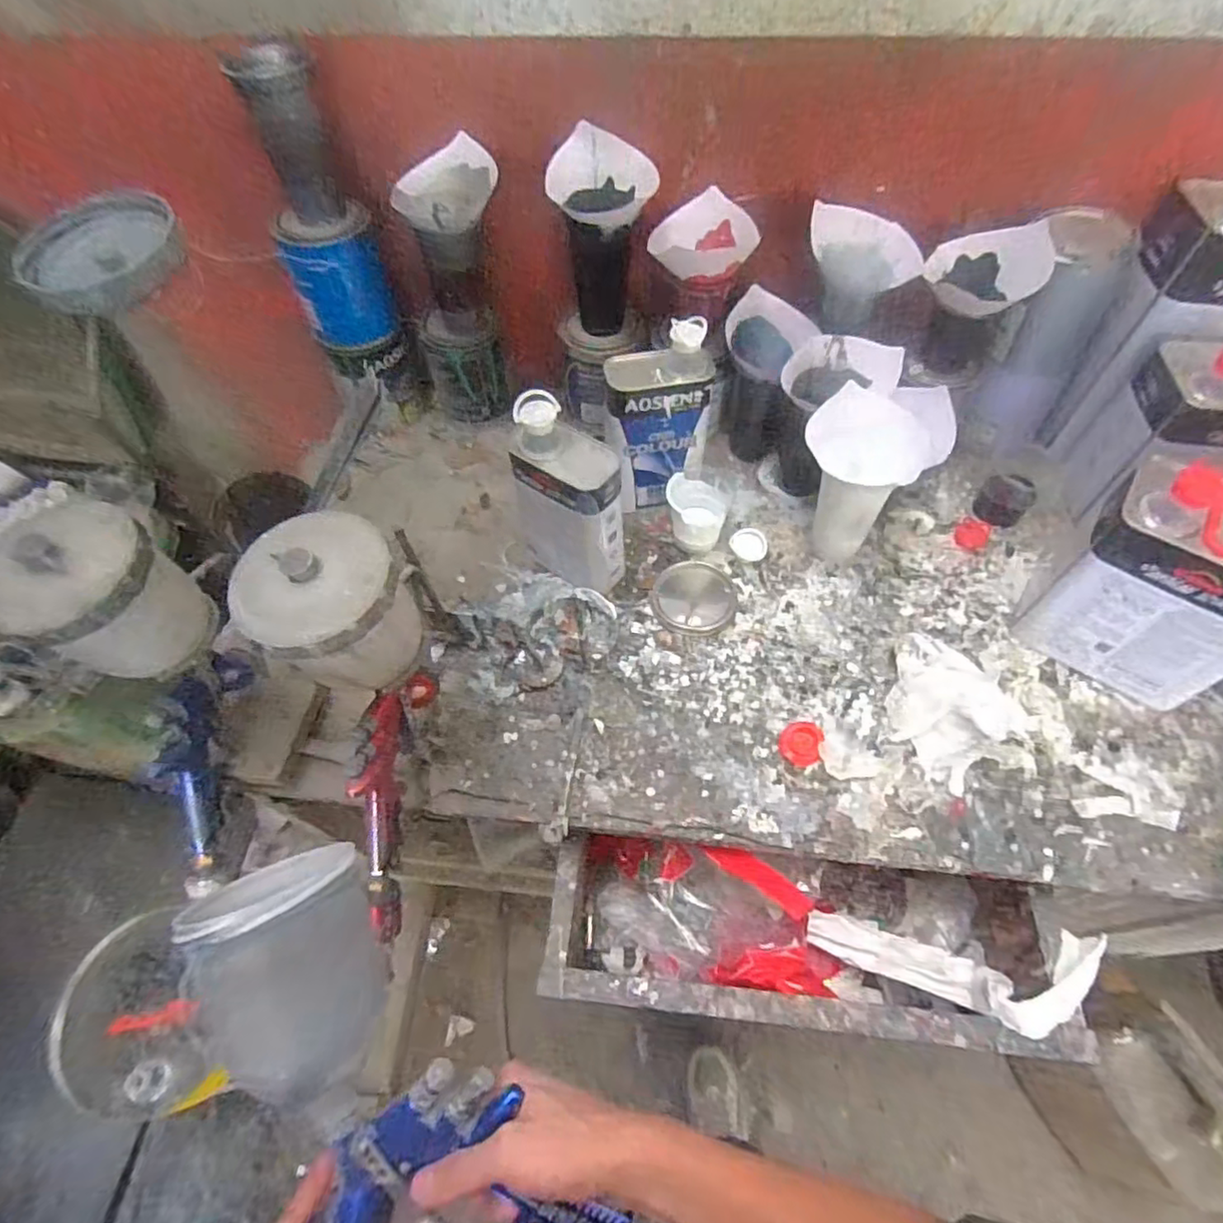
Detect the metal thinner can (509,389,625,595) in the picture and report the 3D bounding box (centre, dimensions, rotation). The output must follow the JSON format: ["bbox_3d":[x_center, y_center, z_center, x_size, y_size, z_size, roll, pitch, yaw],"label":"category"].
[{"bbox_3d":[-0.045,-0.119,0.682,0.126,0.207,0.067,37,66,21],"label":"metal thinner can"}]

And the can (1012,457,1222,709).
[{"bbox_3d":[0.525,-0.028,0.610,0.171,0.215,0.114,29,63,17],"label":"can"}]

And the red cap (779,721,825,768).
[{"bbox_3d":[0.186,0.129,0.635,0.039,0.015,0.043,12,60,8],"label":"red cap"}]

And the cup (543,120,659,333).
[{"bbox_3d":[-0.015,-0.420,0.737,0.100,0.180,0.086,-35,64,-19],"label":"cup"}]

